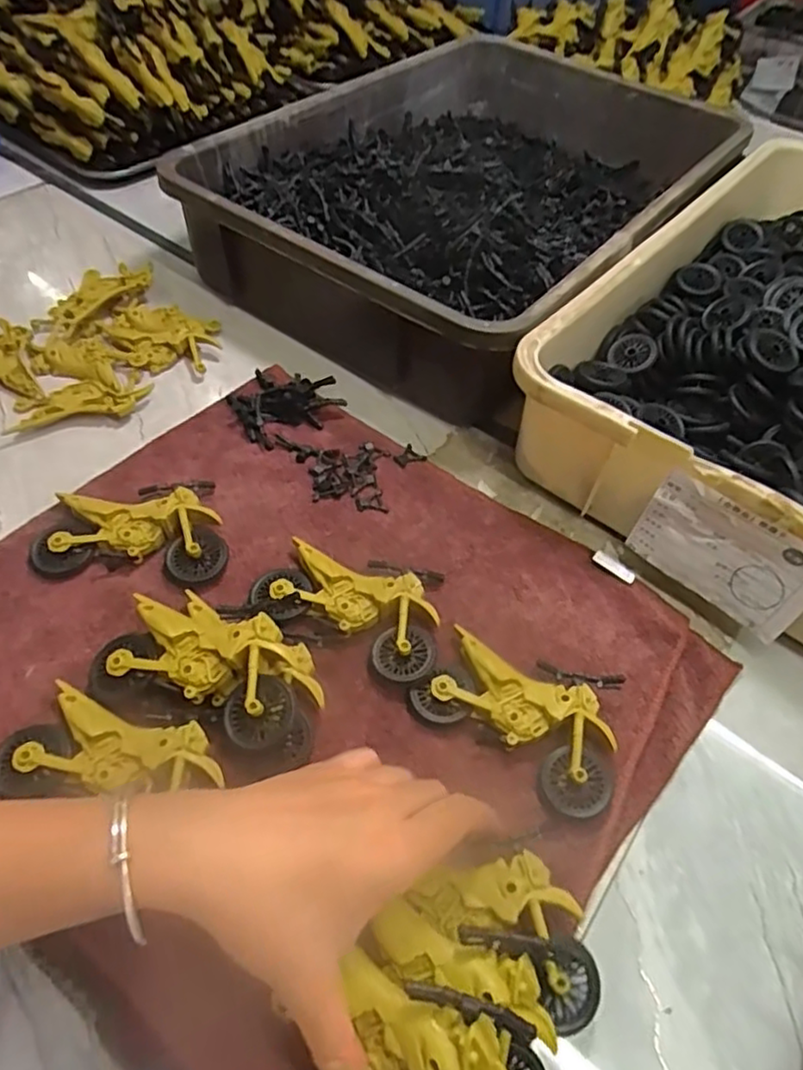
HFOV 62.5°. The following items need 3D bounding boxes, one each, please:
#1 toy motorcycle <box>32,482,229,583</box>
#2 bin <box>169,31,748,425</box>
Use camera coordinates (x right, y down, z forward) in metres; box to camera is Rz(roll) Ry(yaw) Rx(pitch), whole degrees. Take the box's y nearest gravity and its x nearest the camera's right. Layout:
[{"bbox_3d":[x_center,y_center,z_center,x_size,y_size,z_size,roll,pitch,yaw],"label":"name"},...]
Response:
[{"bbox_3d":[-0.167,-0.008,0.424,0.113,0.023,0.078,3,52,-3],"label":"toy motorcycle"},{"bbox_3d":[0.079,-0.324,0.647,0.348,0.137,0.508,34,56,20],"label":"bin"}]

